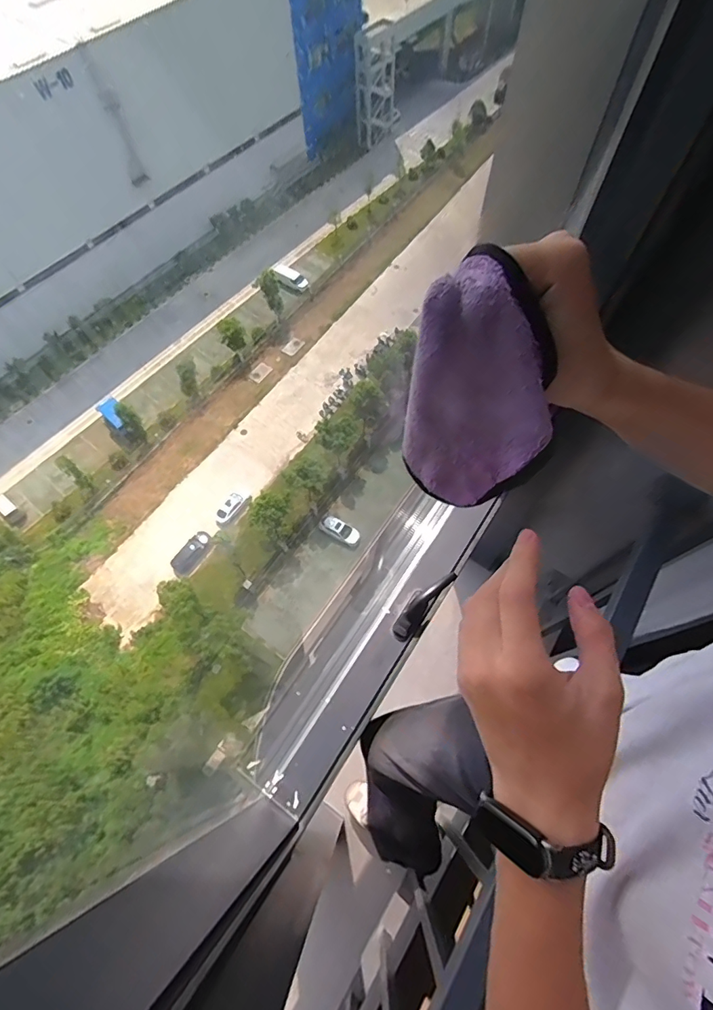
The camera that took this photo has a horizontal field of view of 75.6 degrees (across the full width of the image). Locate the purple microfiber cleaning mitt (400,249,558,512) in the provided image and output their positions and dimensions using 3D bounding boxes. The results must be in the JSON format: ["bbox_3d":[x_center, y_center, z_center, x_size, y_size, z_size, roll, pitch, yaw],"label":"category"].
[{"bbox_3d":[0.071,-0.056,0.259,0.077,0.141,0.035,17,53,10],"label":"purple microfiber cleaning mitt"}]

